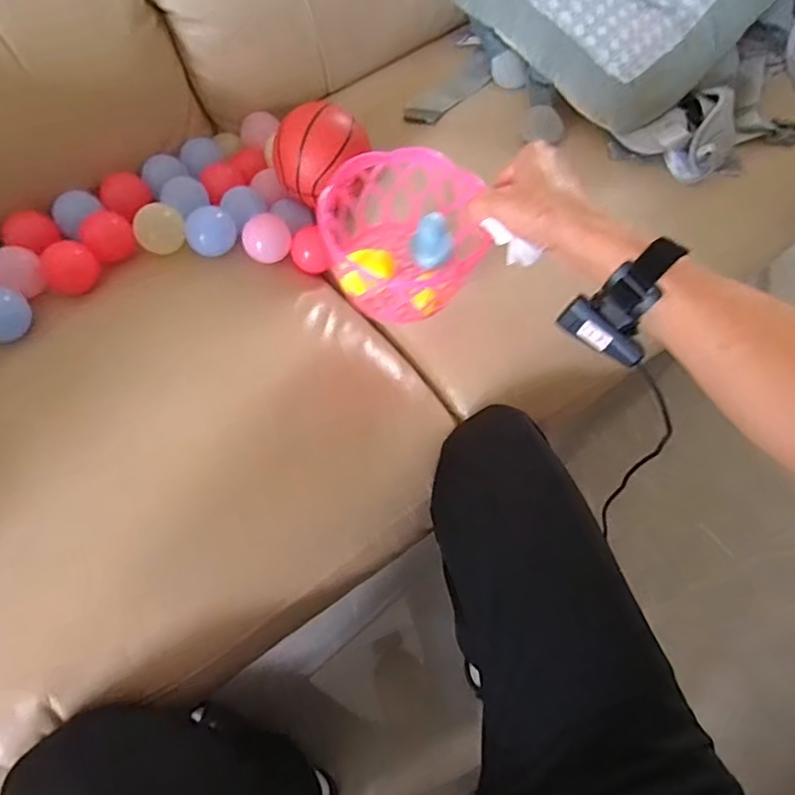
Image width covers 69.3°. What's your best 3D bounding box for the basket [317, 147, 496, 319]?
[{"bbox_3d":[0.004,-0.153,0.551,0.128,0.086,0.133,1,67,-1],"label":"basket"}]

